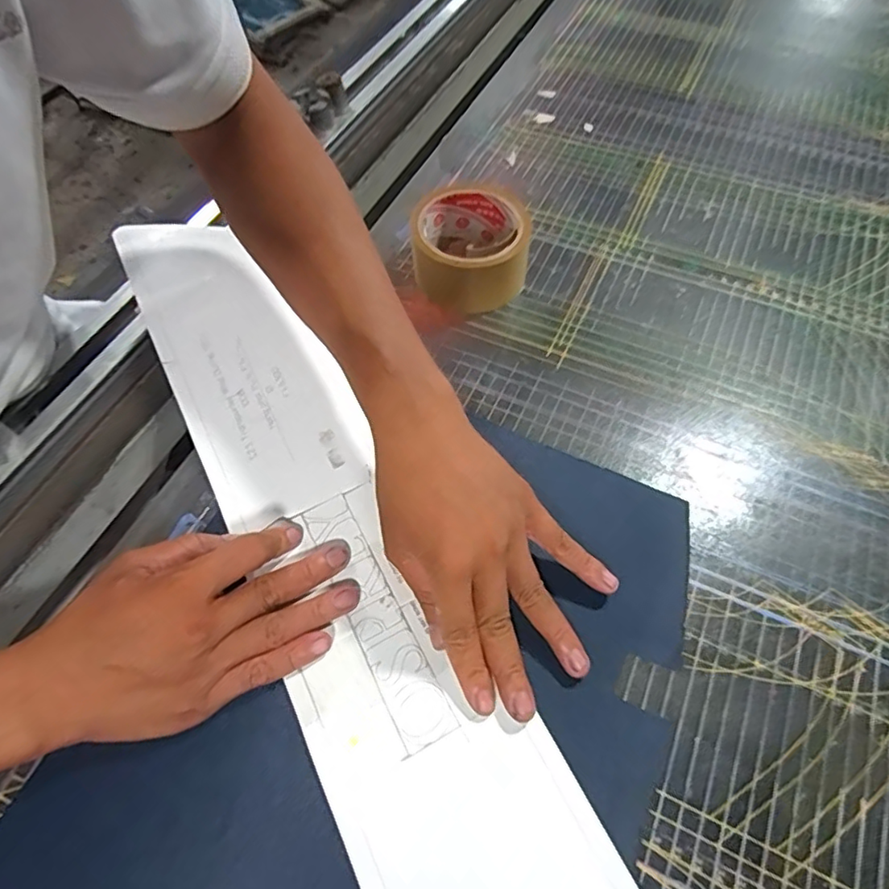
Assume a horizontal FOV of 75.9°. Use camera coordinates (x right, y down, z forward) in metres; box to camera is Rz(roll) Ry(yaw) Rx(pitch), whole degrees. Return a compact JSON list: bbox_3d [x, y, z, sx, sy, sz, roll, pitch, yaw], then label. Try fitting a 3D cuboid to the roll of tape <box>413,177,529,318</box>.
[{"bbox_3d":[0.020,-0.157,0.457,0.088,0.052,0.089,-1,59,1],"label":"roll of tape"}]

